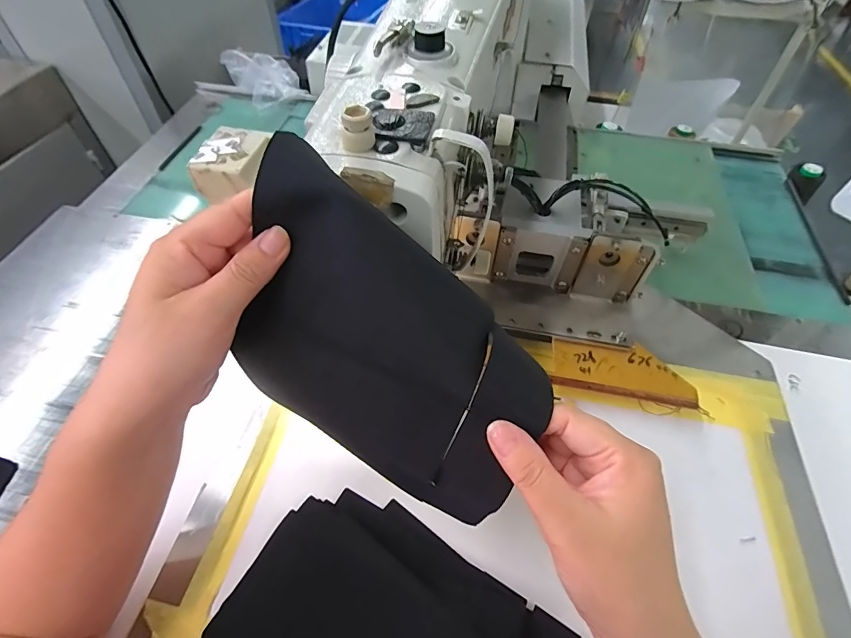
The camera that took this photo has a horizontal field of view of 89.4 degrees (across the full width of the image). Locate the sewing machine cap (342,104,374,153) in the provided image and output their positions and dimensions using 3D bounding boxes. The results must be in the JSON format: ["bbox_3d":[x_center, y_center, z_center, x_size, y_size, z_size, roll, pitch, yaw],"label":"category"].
[{"bbox_3d":[-0.039,-0.109,0.246,0.017,0.021,0.014,-8,52,-7],"label":"sewing machine cap"}]

